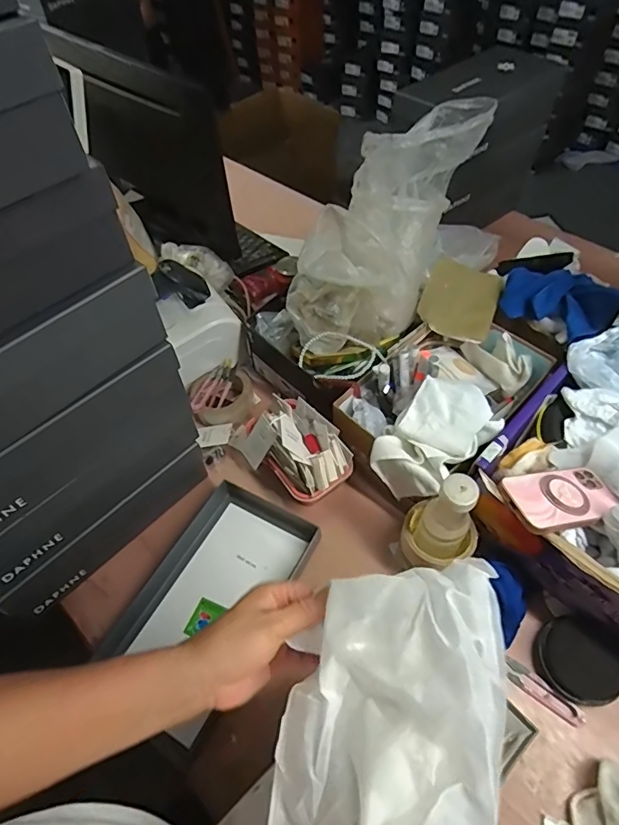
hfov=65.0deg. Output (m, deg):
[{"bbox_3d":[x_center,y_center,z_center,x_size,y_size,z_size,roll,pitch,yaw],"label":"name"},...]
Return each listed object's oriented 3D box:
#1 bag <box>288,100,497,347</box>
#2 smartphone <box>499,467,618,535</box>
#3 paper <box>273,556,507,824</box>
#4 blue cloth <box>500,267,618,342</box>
[{"bbox_3d":[0.104,-0.283,0.726,0.194,0.250,0.322,26,60,20],"label":"bag"},{"bbox_3d":[0.296,0.098,0.566,0.143,0.014,0.073,-7,53,-23],"label":"smartphone"},{"bbox_3d":[0.054,0.247,0.299,0.150,0.061,0.299,2,55,5],"label":"paper"},{"bbox_3d":[0.377,-0.171,0.741,0.103,0.065,0.177,-29,58,-17],"label":"blue cloth"}]

